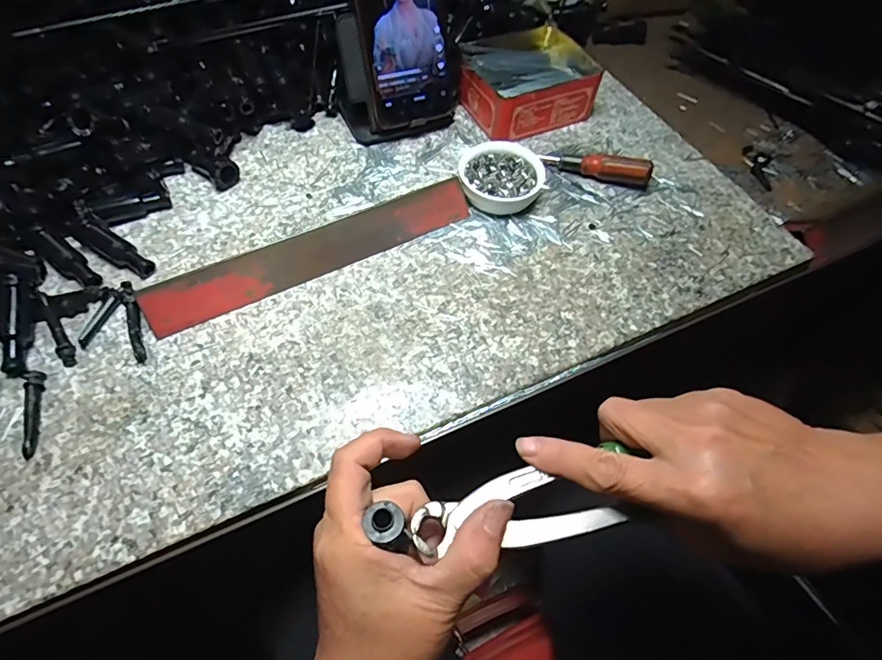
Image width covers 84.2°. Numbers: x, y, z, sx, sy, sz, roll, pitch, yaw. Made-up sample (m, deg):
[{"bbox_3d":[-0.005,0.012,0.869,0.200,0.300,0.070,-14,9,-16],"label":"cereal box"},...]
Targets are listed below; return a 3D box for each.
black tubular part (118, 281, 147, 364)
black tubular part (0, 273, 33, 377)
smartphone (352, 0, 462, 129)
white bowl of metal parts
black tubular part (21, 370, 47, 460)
[{"bbox_3d":[-0.217,-0.007,0.344,0.009,0.008,0.066,-20,61,-15],"label":"black tubular part"},{"bbox_3d":[-0.289,-0.004,0.330,0.015,0.016,0.069,-10,75,-10],"label":"black tubular part"},{"bbox_3d":[-0.028,-0.271,0.419,0.092,0.164,0.014,-20,37,-14],"label":"smartphone"},{"bbox_3d":[0.051,-0.132,0.426,0.070,0.029,0.066,2,58,-2],"label":"white bowl of metal parts"},{"bbox_3d":[-0.257,0.051,0.307,0.009,0.009,0.058,-14,60,-12],"label":"black tubular part"}]

